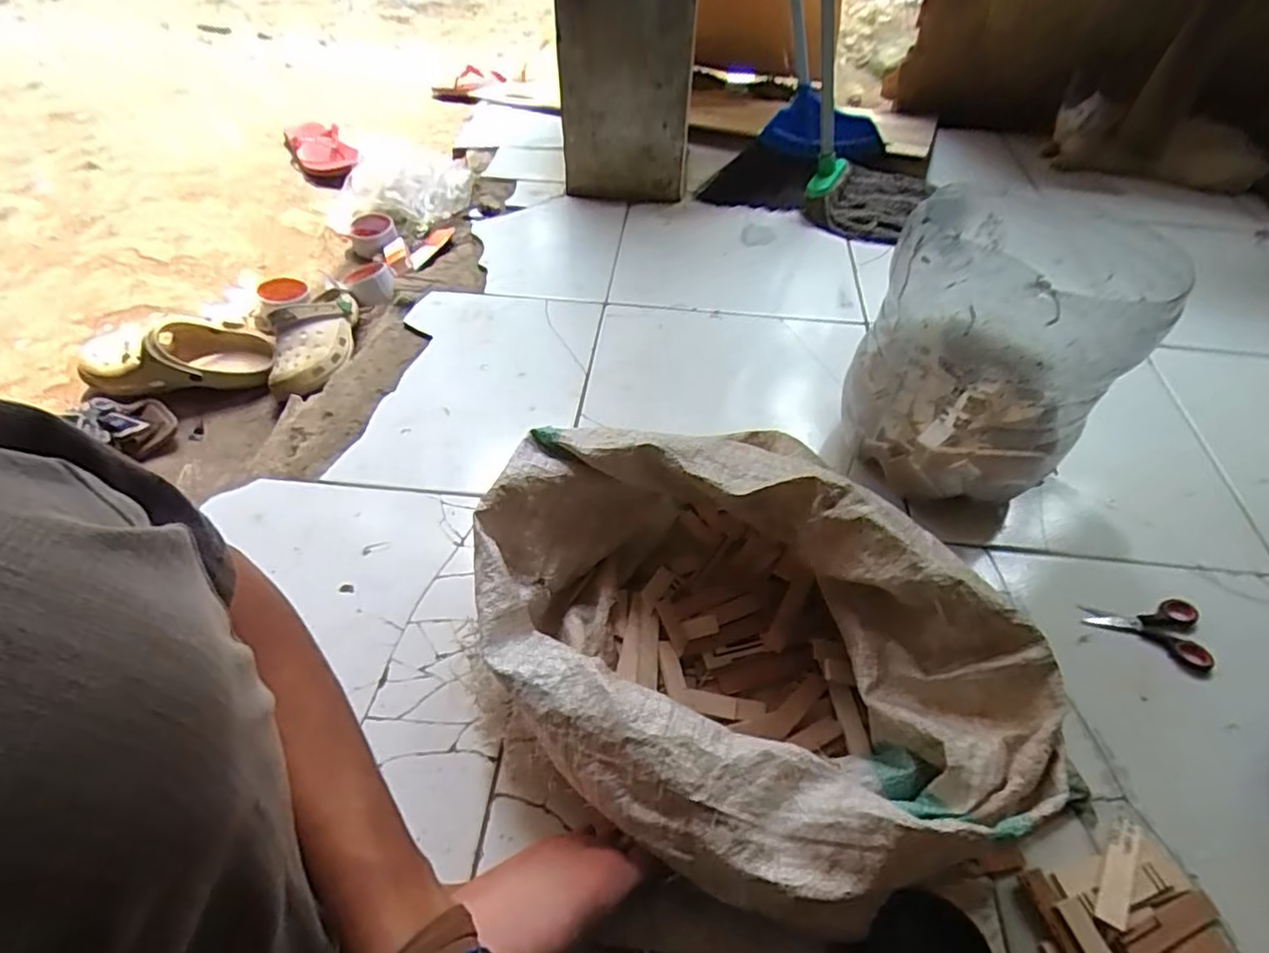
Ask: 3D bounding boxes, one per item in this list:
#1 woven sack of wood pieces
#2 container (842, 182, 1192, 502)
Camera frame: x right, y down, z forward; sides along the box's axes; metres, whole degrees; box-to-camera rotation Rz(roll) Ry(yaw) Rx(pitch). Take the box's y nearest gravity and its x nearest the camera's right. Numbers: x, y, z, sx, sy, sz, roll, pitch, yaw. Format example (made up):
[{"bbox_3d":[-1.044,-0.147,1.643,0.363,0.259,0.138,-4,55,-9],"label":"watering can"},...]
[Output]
[{"bbox_3d":[0.073,0.141,0.522,0.445,0.173,0.302,36,58,25],"label":"woven sack of wood pieces"},{"bbox_3d":[0.388,-0.141,0.694,0.229,0.293,0.269,32,56,23],"label":"container"}]

